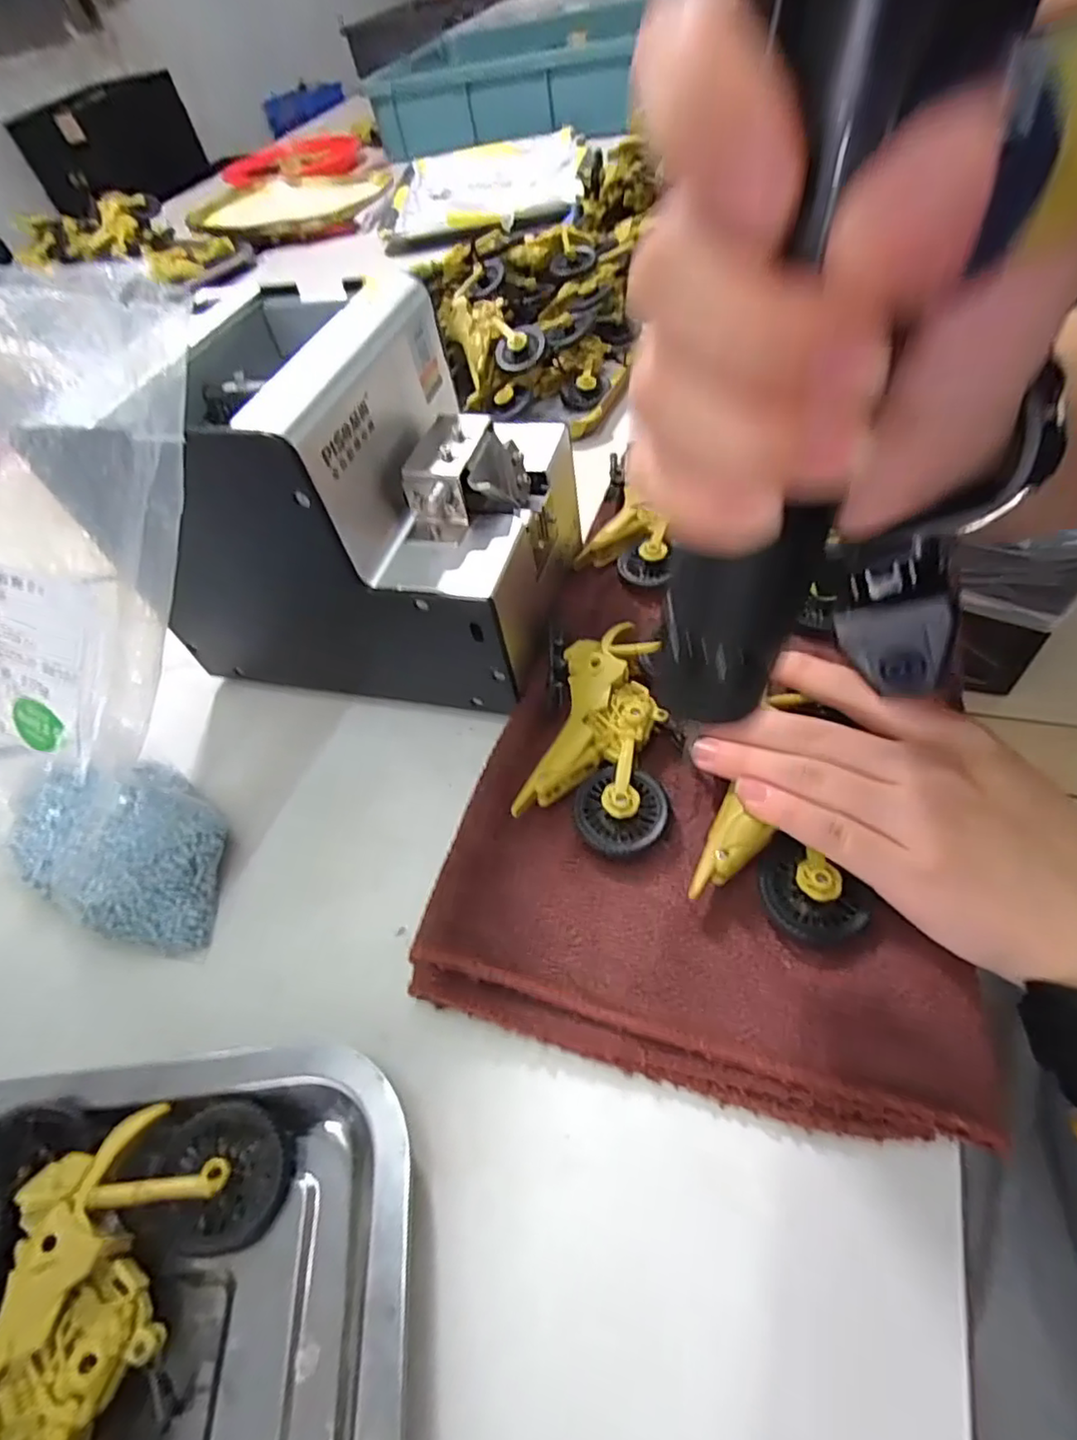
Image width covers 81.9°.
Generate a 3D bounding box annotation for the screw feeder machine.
[{"bbox_3d":[-0.081,-0.103,0.292,0.176,0.139,0.129,8,55,14],"label":"screw feeder machine"}]

